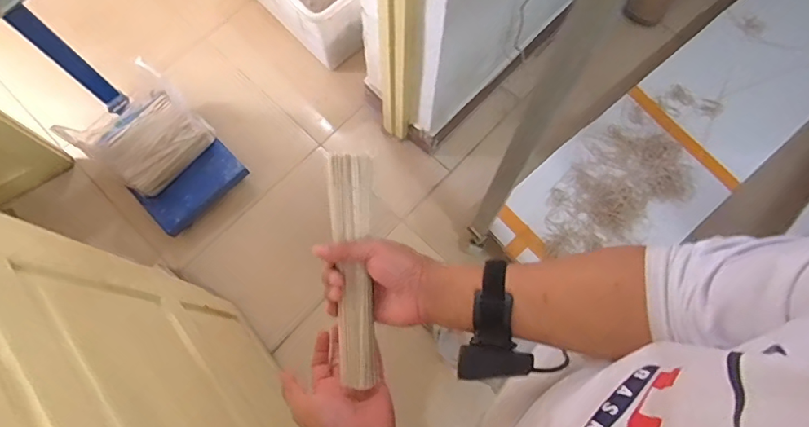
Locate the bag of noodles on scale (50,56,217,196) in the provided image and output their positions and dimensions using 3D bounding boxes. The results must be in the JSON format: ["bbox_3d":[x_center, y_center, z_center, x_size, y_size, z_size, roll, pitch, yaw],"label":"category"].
[{"bbox_3d":[-0.744,-0.244,1.393,0.243,0.233,0.285,37,76,9],"label":"bag of noodles on scale"}]

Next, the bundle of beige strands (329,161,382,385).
[{"bbox_3d":[-0.052,0.059,0.525,0.043,0.017,0.240,-4,89,-2],"label":"bundle of beige strands"}]

